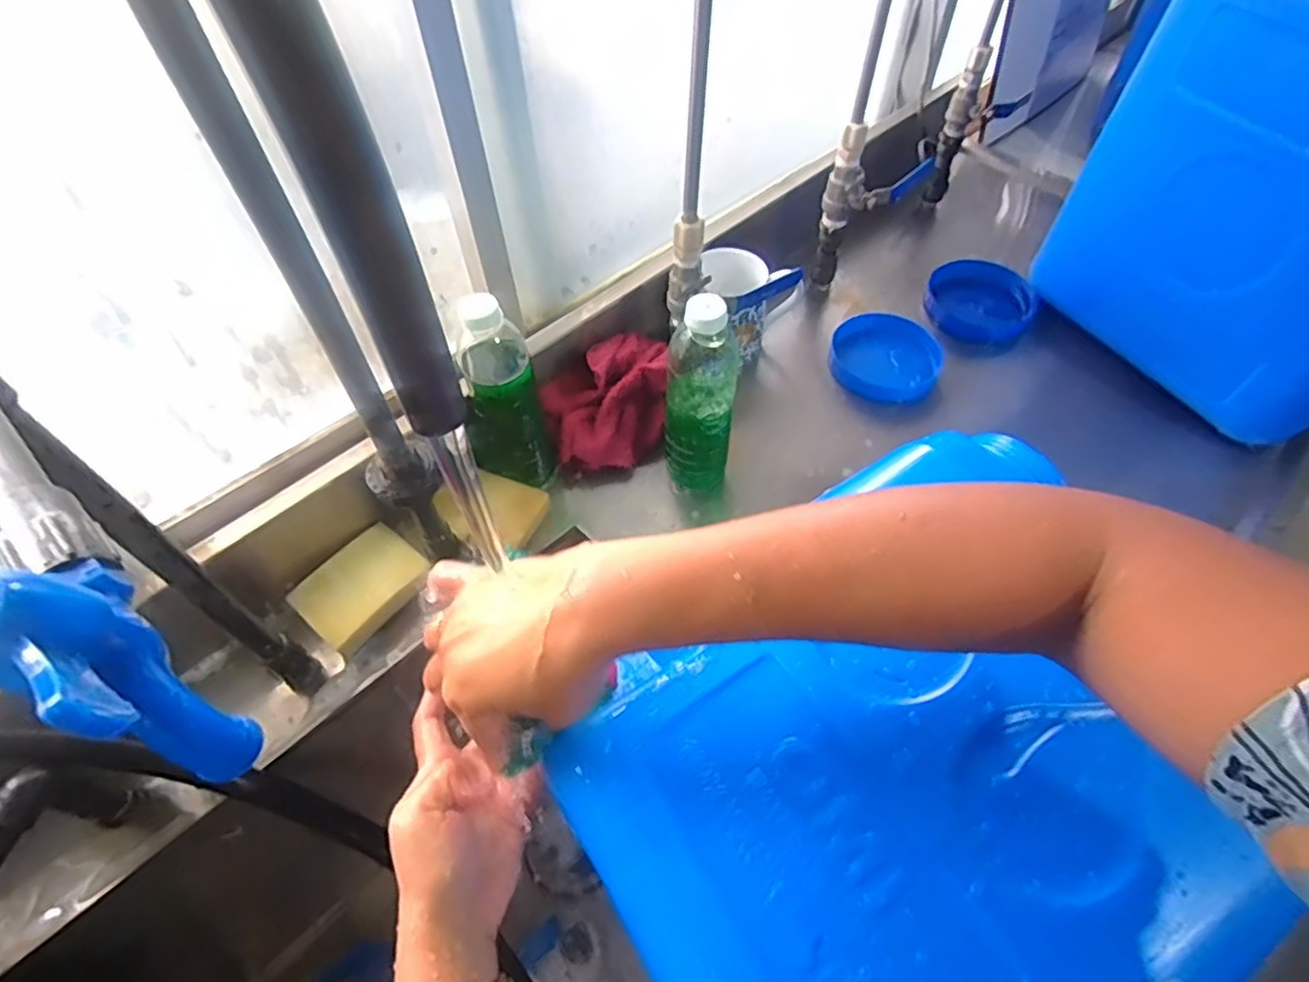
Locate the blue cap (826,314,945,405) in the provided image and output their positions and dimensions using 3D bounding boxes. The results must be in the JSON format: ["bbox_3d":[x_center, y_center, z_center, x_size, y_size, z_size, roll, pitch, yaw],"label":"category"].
[{"bbox_3d":[0.252,-0.142,0.735,0.118,0.029,0.109,0,54,1],"label":"blue cap"}]

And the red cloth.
[{"bbox_3d":[-0.047,-0.090,0.683,0.127,0.071,0.122,-8,54,-5],"label":"red cloth"}]

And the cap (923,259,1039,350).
[{"bbox_3d":[0.382,-0.223,0.794,0.118,0.037,0.111,0,54,1],"label":"cap"}]

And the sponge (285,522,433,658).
[{"bbox_3d":[-0.257,0.082,0.595,0.079,0.024,0.102,35,61,23],"label":"sponge"}]

